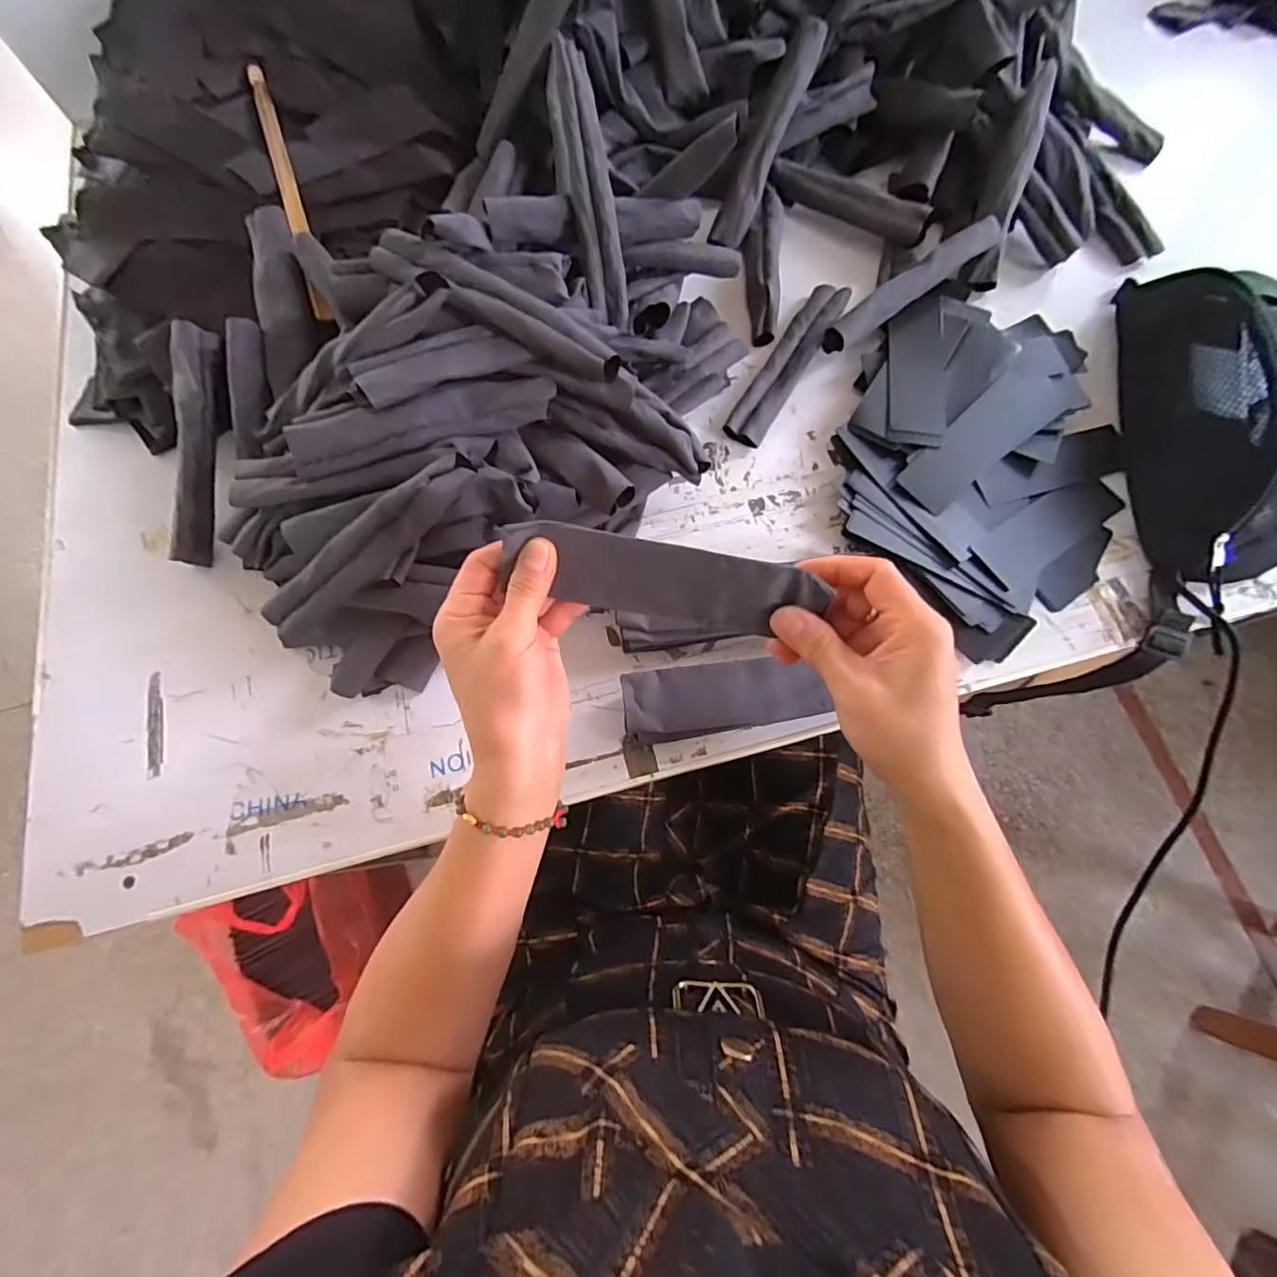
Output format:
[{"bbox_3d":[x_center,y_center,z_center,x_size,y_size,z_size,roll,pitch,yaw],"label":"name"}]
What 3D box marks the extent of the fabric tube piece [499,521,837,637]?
[{"bbox_3d":[0.012,-0.030,0.309,0.173,0.012,0.043,12,116,6],"label":"fabric tube piece"}]

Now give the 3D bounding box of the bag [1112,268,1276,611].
[{"bbox_3d":[0.486,-0.182,0.442,0.149,0.069,0.296,12,74,5],"label":"bag"}]

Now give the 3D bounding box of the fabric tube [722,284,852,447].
[{"bbox_3d":[0.135,-0.251,0.506,0.036,0.017,0.186,30,76,10],"label":"fabric tube"}]

